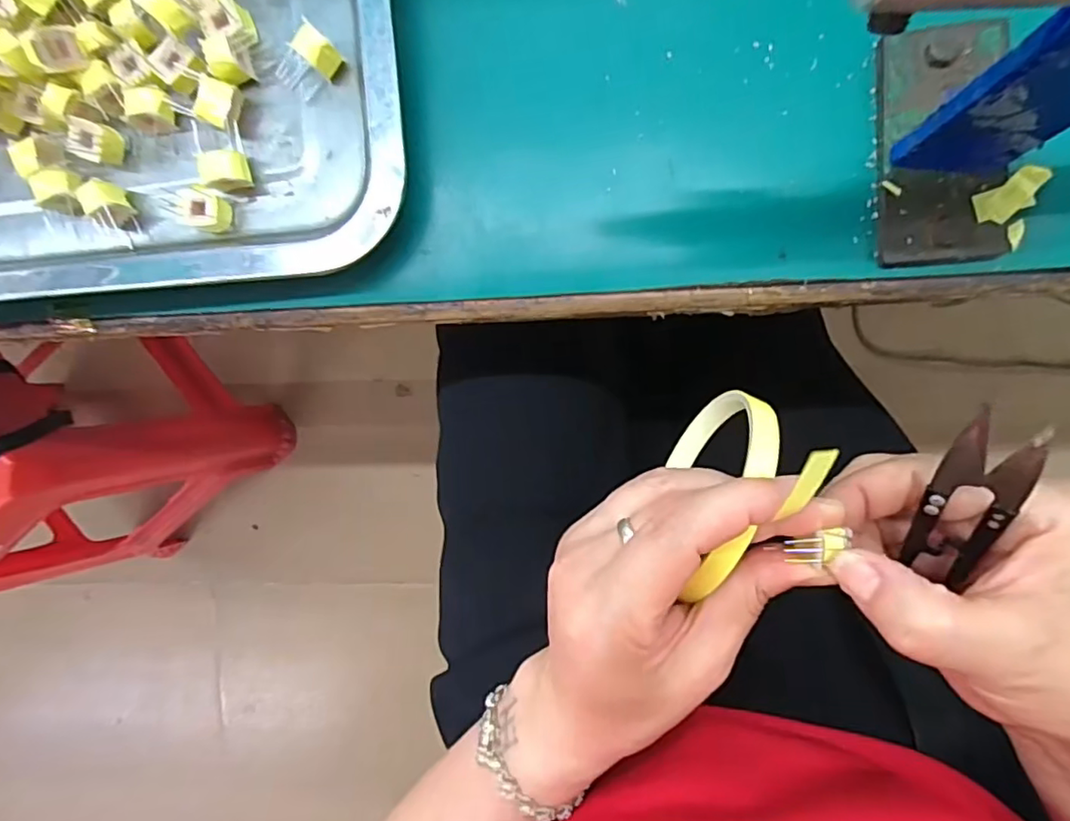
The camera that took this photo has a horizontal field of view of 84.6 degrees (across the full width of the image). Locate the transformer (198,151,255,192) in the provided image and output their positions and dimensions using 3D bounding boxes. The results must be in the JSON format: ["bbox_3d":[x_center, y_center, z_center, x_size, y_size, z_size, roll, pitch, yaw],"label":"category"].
[{"bbox_3d":[-0.120,-0.093,0.230,0.016,0.011,0.013,-8,93,6],"label":"transformer"}]

